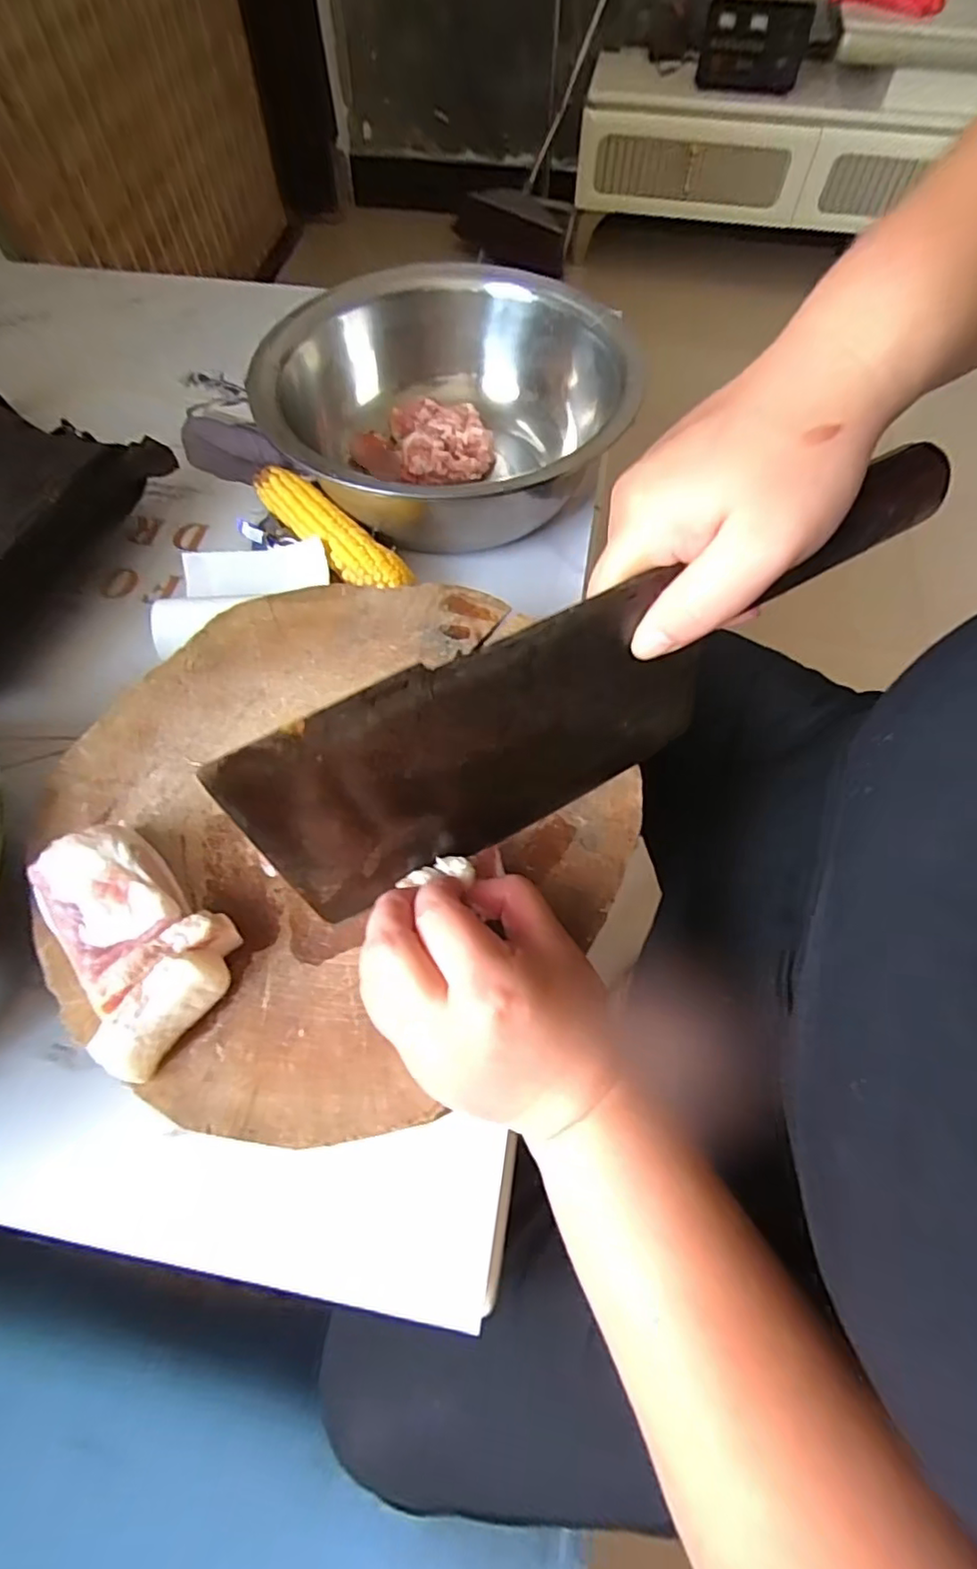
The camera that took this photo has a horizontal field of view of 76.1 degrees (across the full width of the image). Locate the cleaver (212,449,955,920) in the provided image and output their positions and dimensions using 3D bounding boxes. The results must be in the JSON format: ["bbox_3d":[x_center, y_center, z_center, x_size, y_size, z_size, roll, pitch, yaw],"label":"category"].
[{"bbox_3d":[0.045,-0.035,0.257,0.281,0.108,0.024,-26,66,-13],"label":"cleaver"}]

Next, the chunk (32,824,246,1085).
[{"bbox_3d":[-0.165,0.068,0.279,0.103,0.026,0.069,36,68,16],"label":"chunk"}]

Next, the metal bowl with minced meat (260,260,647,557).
[{"bbox_3d":[-0.027,-0.300,0.528,0.262,0.111,0.293,13,64,6],"label":"metal bowl with minced meat"}]

